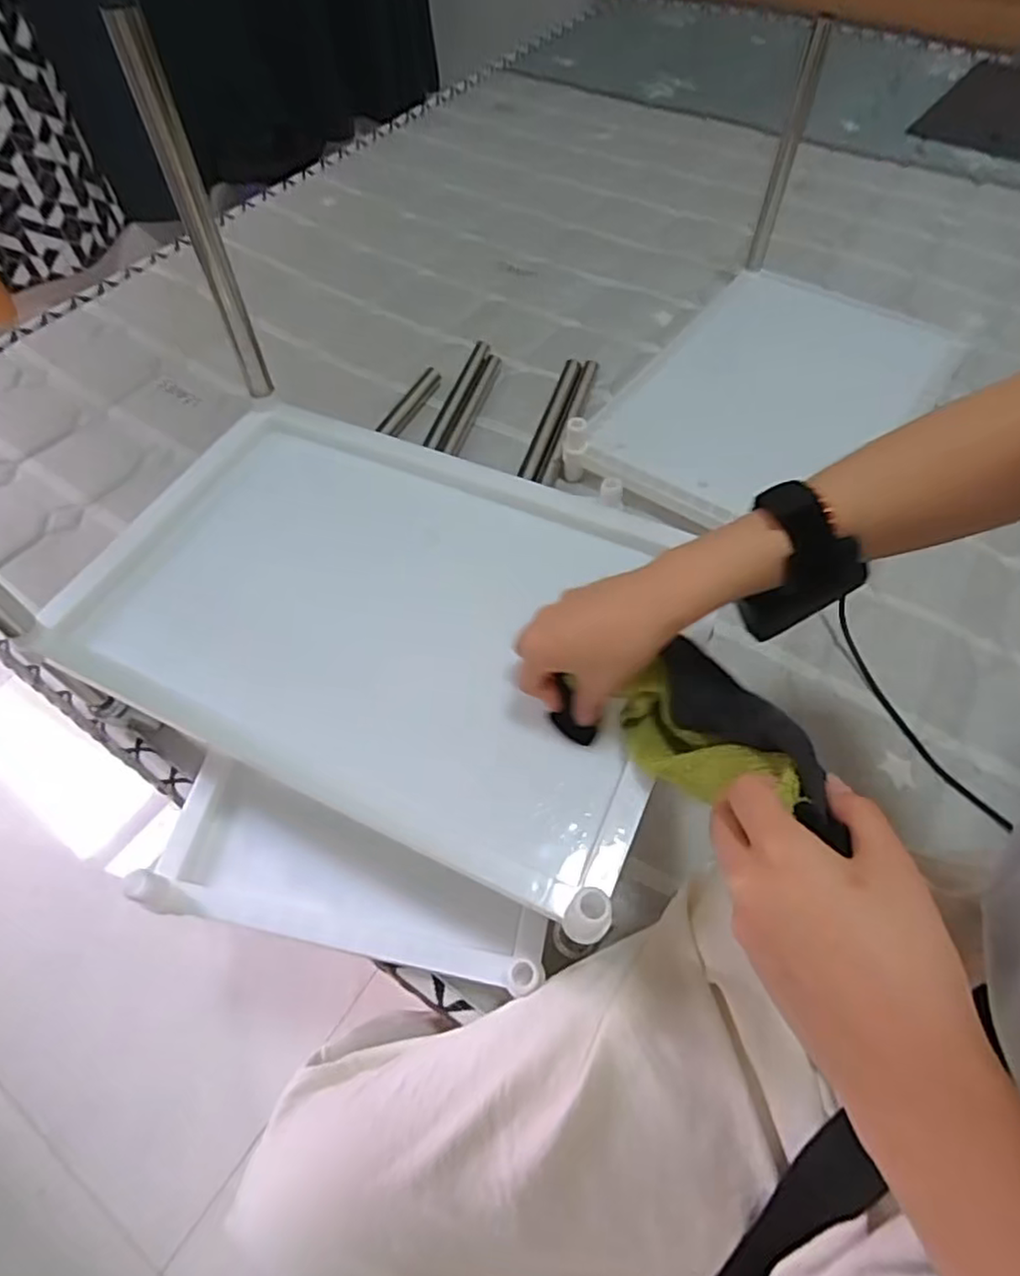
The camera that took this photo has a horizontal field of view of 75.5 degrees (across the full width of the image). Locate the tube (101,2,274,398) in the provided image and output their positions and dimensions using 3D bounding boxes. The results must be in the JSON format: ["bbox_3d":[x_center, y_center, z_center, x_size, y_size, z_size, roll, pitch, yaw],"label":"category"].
[{"bbox_3d":[-0.220,-0.290,0.474,0.022,0.243,0.021,-20,59,-12],"label":"tube"}]

